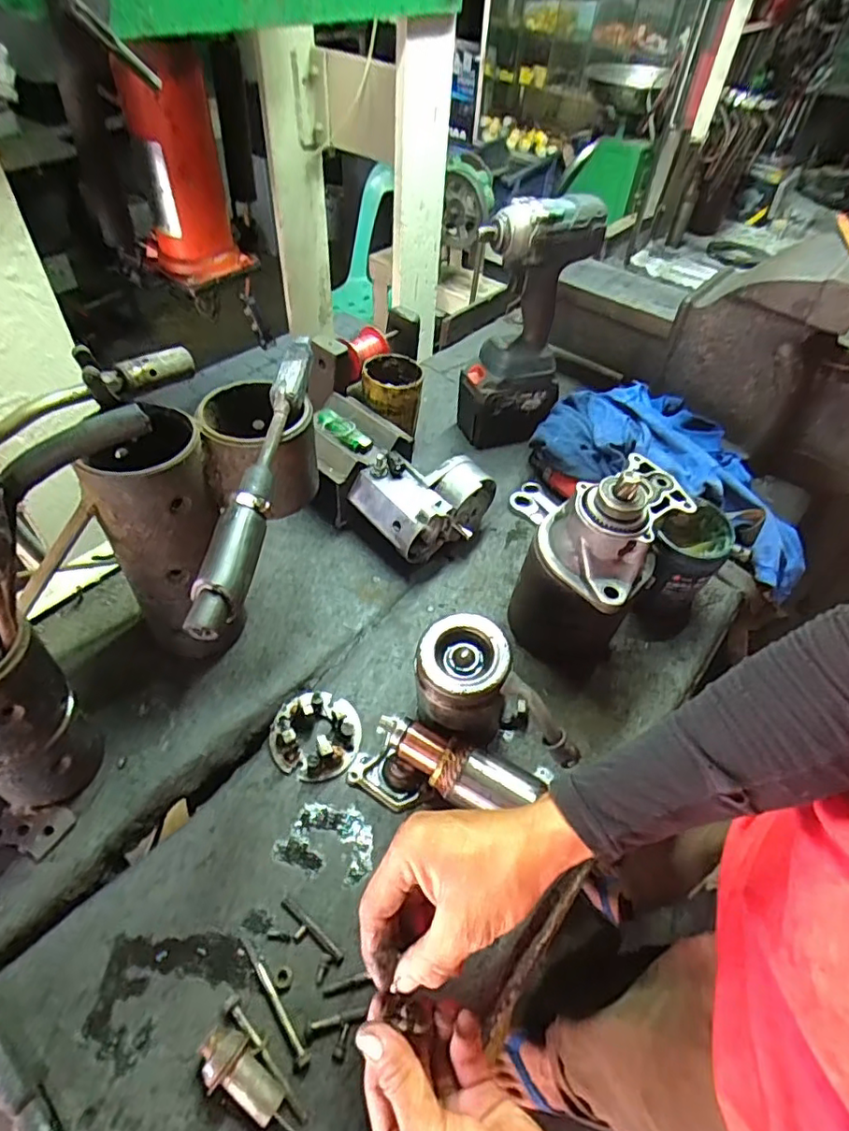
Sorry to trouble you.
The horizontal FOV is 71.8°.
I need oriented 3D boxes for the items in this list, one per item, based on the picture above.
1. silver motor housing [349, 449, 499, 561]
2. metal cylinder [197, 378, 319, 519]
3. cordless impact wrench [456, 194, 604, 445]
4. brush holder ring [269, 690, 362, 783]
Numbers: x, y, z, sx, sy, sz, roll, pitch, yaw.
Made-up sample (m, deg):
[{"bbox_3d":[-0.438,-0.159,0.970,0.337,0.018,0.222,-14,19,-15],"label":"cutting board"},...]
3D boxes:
[{"bbox_3d":[0.004,-0.074,0.670,0.148,0.079,0.106,-22,54,-22],"label":"silver motor housing"},{"bbox_3d":[-0.133,-0.097,0.487,0.088,0.080,0.090,3,49,-2],"label":"metal cylinder"},{"bbox_3d":[0.124,-0.291,0.740,0.130,0.297,0.112,13,49,7],"label":"cordless impact wrench"},{"bbox_3d":[-0.097,0.147,0.526,0.076,0.033,0.079,2,49,-3],"label":"brush holder ring"}]

